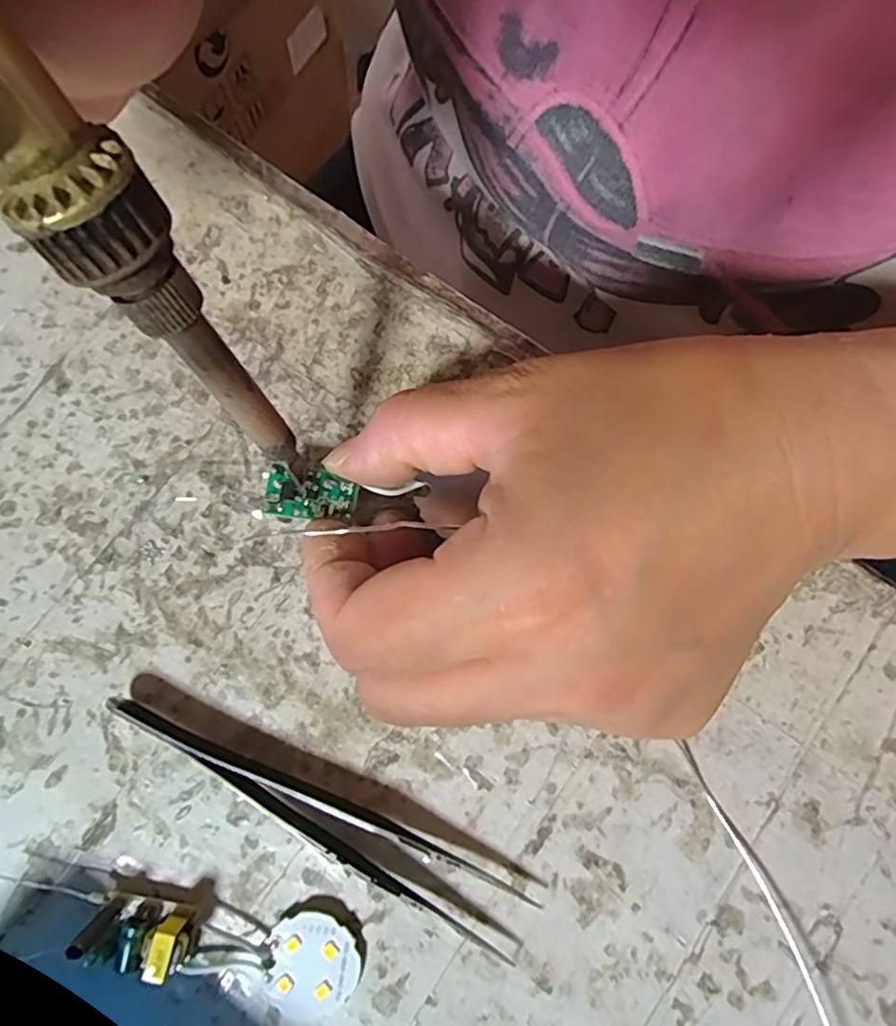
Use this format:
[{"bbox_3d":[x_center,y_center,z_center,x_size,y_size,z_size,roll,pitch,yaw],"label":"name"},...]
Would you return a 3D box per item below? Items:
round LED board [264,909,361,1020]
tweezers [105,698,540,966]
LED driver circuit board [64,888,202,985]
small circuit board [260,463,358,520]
[{"bbox_3d":[-0.033,0.109,0.144,0.022,0.004,0.023,0,79,-1],"label":"round LED board"},{"bbox_3d":[-0.033,0.073,0.149,0.116,0.009,0.015,30,80,4],"label":"tweezers"},{"bbox_3d":[-0.072,0.099,0.140,0.023,0.015,0.013,10,79,1],"label":"LED driver circuit board"},{"bbox_3d":[-0.036,-0.005,0.153,0.023,0.004,0.013,10,79,1],"label":"small circuit board"}]

